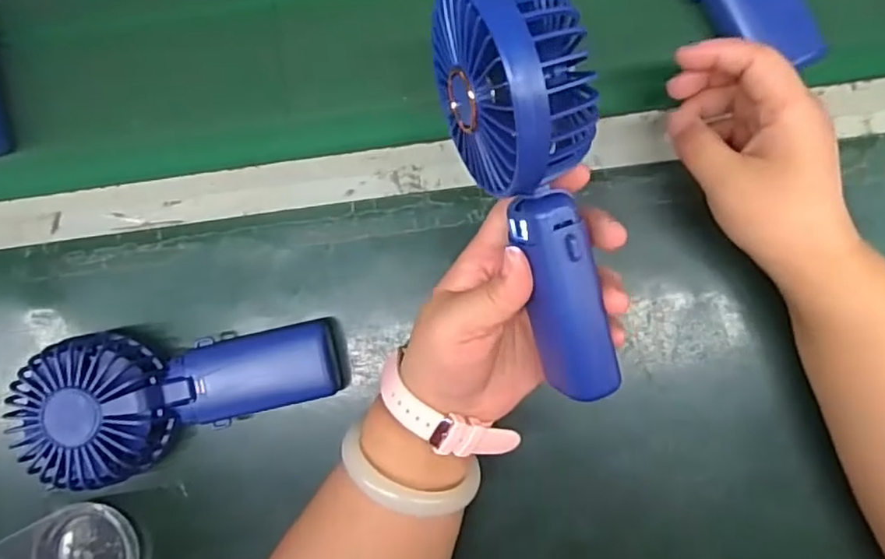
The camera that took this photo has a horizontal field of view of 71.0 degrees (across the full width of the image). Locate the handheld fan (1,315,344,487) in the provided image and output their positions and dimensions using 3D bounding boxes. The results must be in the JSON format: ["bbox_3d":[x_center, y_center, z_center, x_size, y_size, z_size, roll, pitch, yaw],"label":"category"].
[{"bbox_3d":[-0.149,0.064,0.355,0.176,0.055,0.081,-12,87,3],"label":"handheld fan"}]

